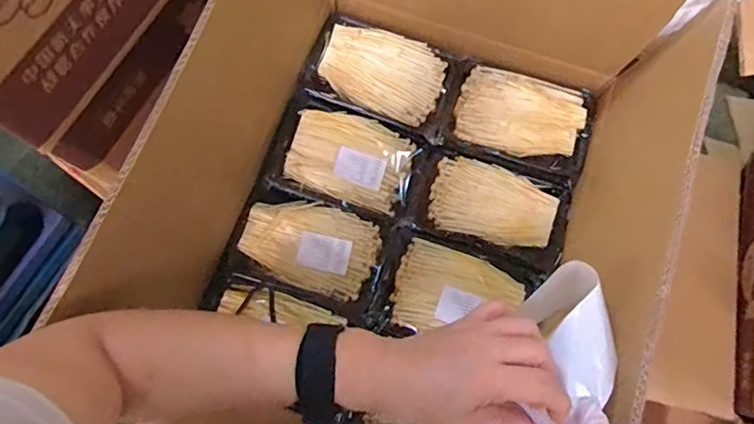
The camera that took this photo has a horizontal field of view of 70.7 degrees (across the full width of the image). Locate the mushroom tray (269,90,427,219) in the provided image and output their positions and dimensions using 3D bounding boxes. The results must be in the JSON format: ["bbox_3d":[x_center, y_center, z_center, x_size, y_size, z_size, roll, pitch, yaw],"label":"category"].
[{"bbox_3d":[-0.038,-0.068,0.654,0.172,0.039,0.117,15,75,6],"label":"mushroom tray"}]

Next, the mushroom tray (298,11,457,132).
[{"bbox_3d":[0.003,-0.179,0.679,0.173,0.032,0.121,18,76,6],"label":"mushroom tray"}]

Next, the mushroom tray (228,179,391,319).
[{"bbox_3d":[-0.079,0.042,0.629,0.171,0.029,0.122,15,75,6],"label":"mushroom tray"}]

